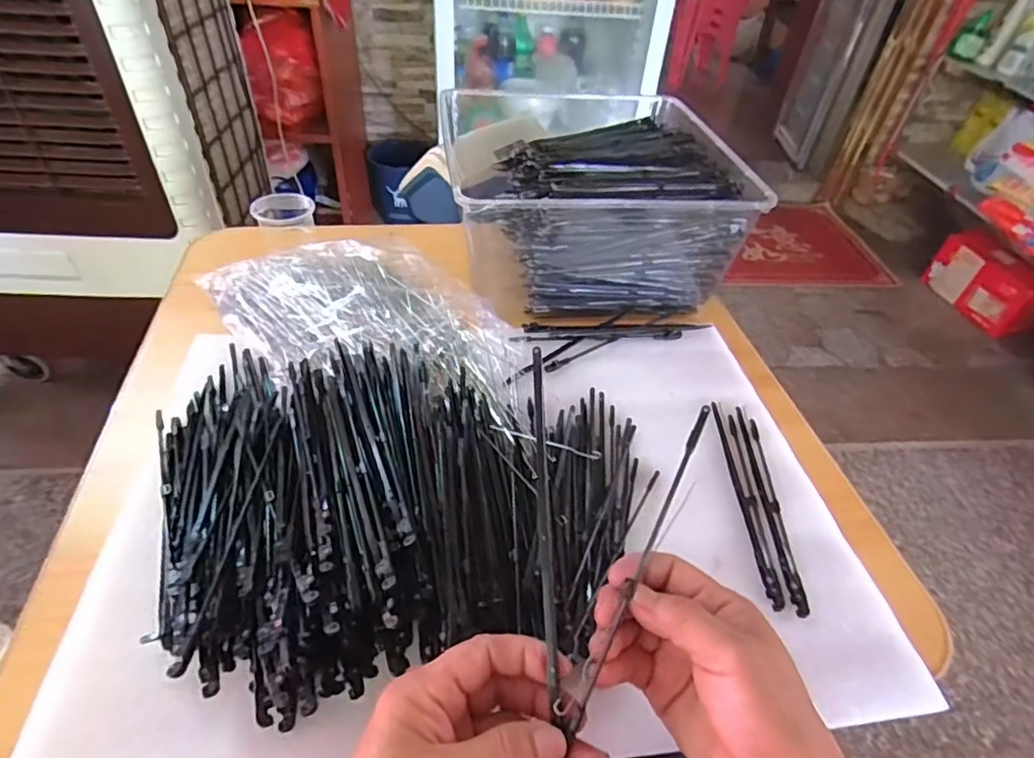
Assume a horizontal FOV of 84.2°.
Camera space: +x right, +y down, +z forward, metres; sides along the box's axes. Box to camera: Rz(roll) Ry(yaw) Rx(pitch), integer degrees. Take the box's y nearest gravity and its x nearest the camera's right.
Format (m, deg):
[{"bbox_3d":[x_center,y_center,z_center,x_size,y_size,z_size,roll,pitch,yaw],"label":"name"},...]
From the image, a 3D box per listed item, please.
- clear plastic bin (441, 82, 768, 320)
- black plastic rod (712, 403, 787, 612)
[{"bbox_3d":[0.078,-0.195,0.640,0.288,0.133,0.255,-4,45,-10],"label":"clear plastic bin"},{"bbox_3d":[0.176,0.088,0.446,0.011,0.009,0.184,5,44,-1],"label":"black plastic rod"}]

